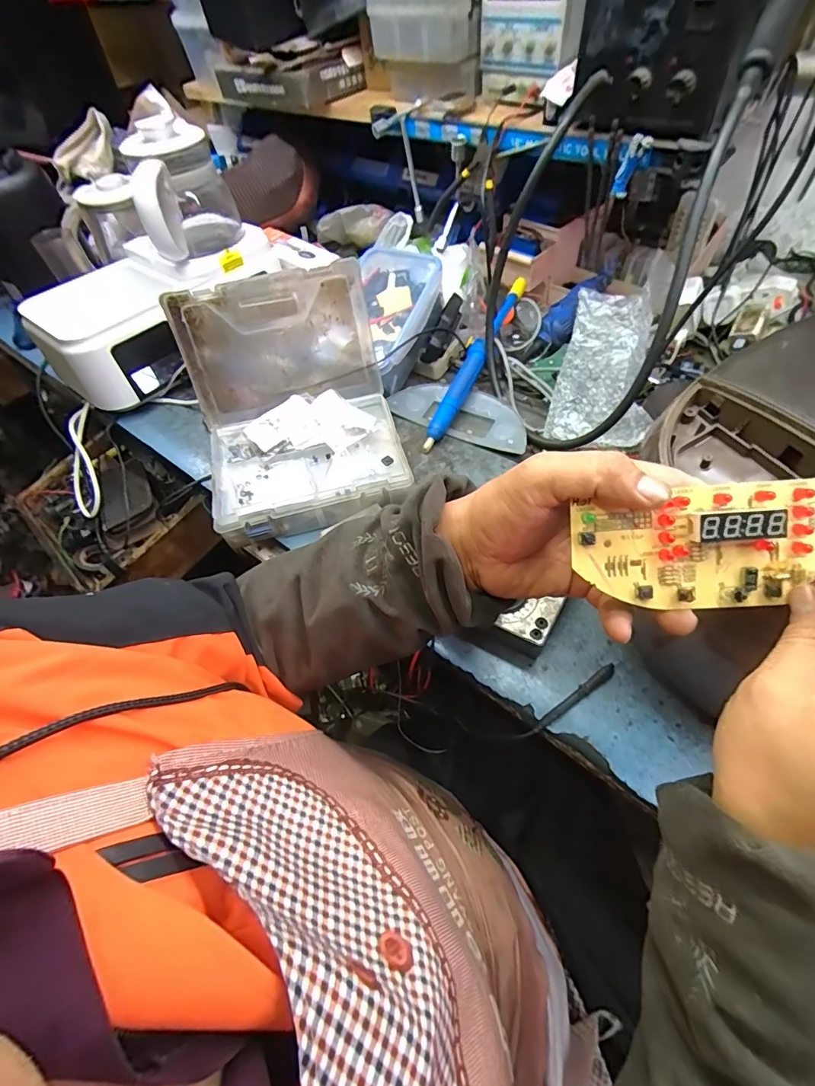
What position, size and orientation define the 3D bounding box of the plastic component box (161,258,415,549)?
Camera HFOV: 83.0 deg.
[{"bbox_3d":[-0.137,-0.171,0.547,0.235,0.159,0.250,-16,55,-6],"label":"plastic component box"}]

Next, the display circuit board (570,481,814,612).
[{"bbox_3d":[0.163,0.002,0.229,0.151,0.011,0.060,-3,96,5],"label":"display circuit board"}]

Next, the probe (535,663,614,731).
[{"bbox_3d":[0.156,0.141,0.422,0.097,0.006,0.011,-31,58,-17],"label":"probe"}]

